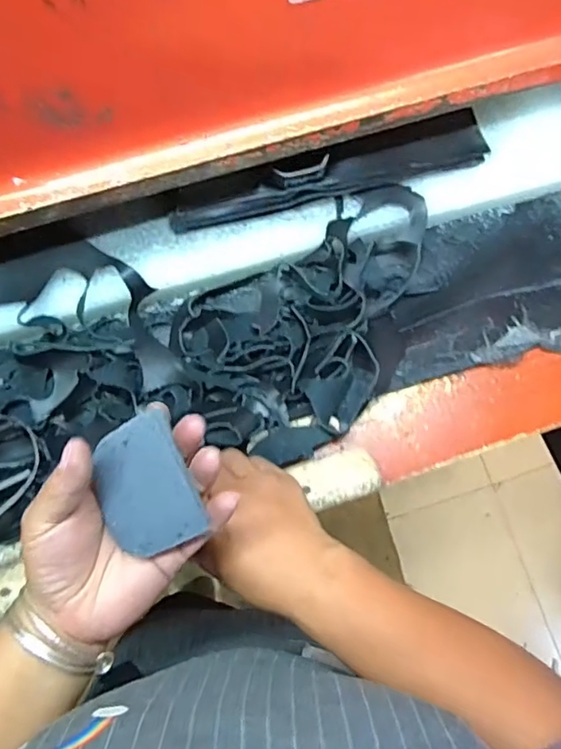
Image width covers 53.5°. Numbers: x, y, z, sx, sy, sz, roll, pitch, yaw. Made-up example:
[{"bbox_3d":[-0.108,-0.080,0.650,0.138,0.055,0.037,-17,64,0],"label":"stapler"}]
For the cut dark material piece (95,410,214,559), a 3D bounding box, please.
[{"bbox_3d":[-0.077,0.063,0.313,0.051,0.013,0.073,-26,78,-7],"label":"cut dark material piece"}]

